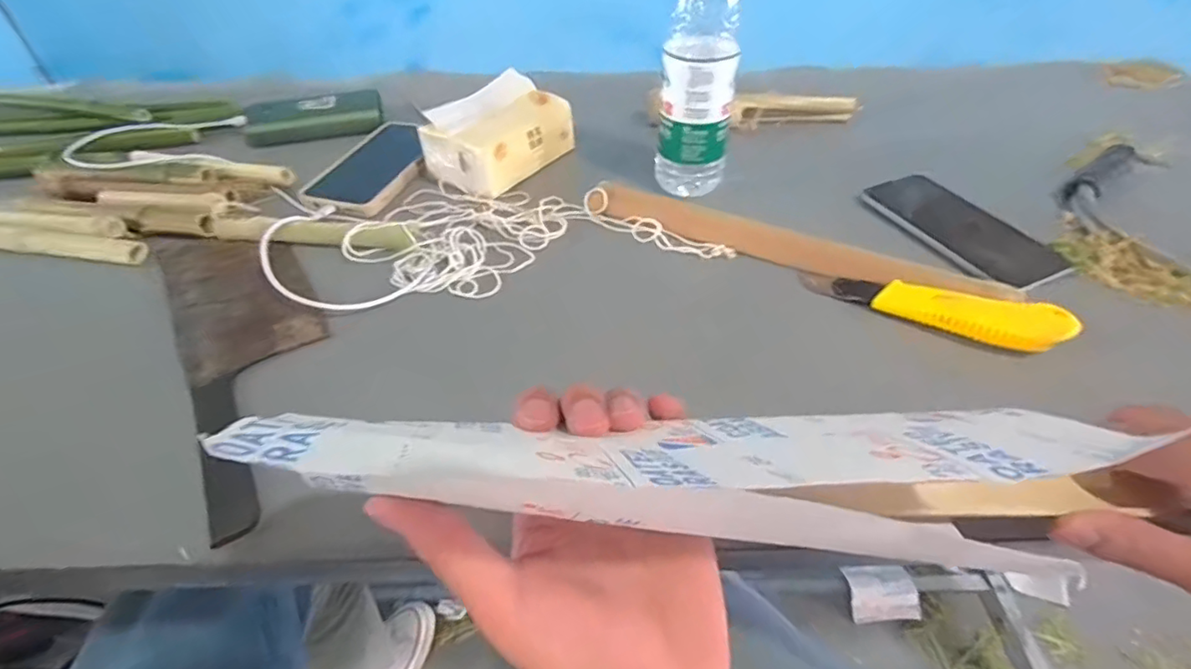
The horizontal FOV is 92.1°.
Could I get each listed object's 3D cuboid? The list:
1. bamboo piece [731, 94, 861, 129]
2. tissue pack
[{"bbox_3d":[0.220,-0.250,0.640,0.136,0.033,0.020,-3,45,-1],"label":"bamboo piece"},{"bbox_3d":[-0.094,-0.198,0.571,0.089,0.065,0.135,25,51,24],"label":"tissue pack"}]

